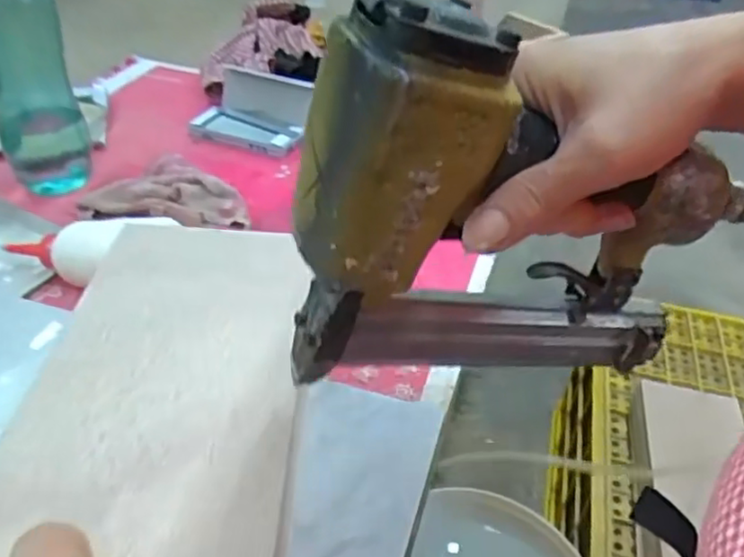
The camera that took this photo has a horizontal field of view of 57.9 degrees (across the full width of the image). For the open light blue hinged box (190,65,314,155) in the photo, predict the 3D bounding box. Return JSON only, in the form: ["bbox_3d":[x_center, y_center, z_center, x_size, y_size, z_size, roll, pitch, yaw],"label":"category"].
[{"bbox_3d":[-0.133,-0.196,0.766,0.126,0.055,0.089,16,38,16],"label":"open light blue hinged box"}]

